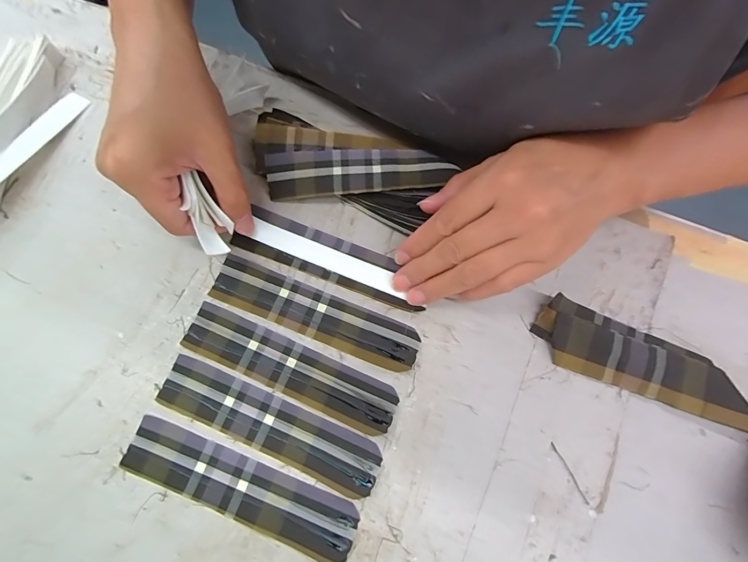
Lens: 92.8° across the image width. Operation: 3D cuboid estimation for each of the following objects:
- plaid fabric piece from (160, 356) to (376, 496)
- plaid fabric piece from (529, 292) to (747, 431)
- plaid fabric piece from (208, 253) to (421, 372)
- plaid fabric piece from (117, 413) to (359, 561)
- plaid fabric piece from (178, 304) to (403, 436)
[{"bbox_3d":[-0.064,0.087,0.216,0.140,0.008,0.031,23,75,5],"label":"plaid fabric piece"},{"bbox_3d":[0.173,0.053,0.226,0.140,0.011,0.042,25,75,5],"label":"plaid fabric piece"},{"bbox_3d":[-0.039,0.021,0.236,0.140,0.004,0.032,21,75,4],"label":"plaid fabric piece"},{"bbox_3d":[-0.079,0.120,0.208,0.141,0.005,0.031,21,75,4],"label":"plaid fabric piece"},{"bbox_3d":[-0.054,0.055,0.227,0.140,0.005,0.031,23,75,5],"label":"plaid fabric piece"}]

